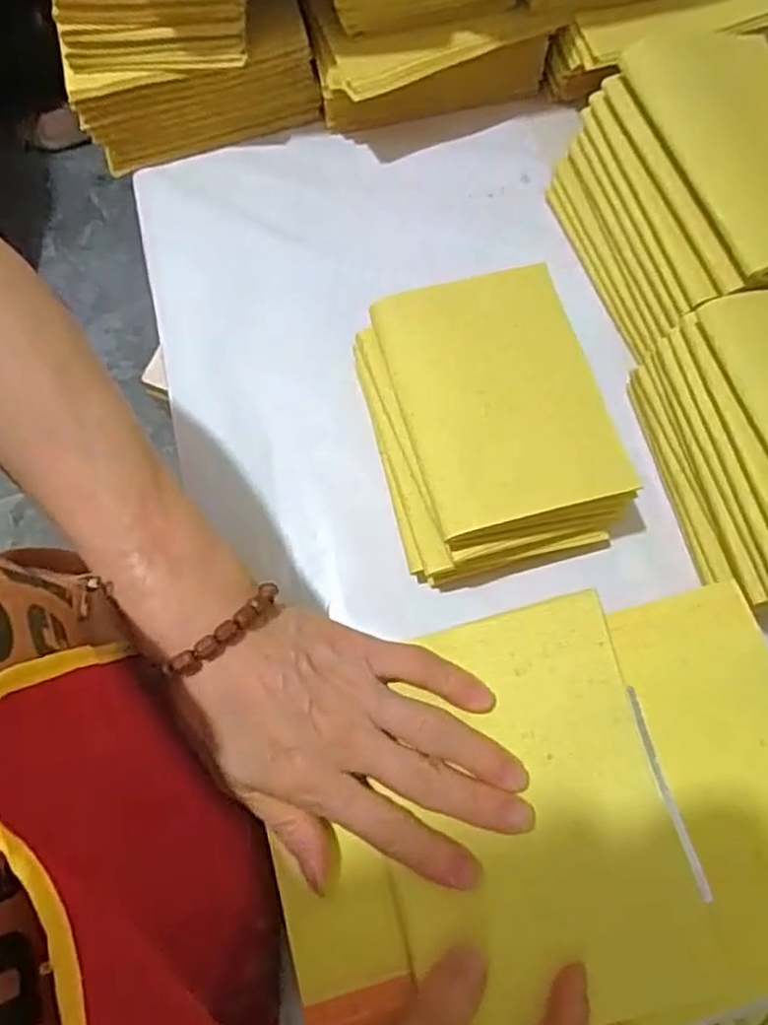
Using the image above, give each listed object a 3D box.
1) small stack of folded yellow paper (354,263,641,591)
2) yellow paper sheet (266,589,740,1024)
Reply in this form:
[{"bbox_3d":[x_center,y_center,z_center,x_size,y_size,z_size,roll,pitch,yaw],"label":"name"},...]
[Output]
[{"bbox_3d":[0.059,-0.053,0.430,0.124,0.057,0.167,-15,72,-4],"label":"small stack of folded yellow paper"},{"bbox_3d":[0.034,0.130,0.296,0.159,0.023,0.155,-15,72,-4],"label":"yellow paper sheet"}]

